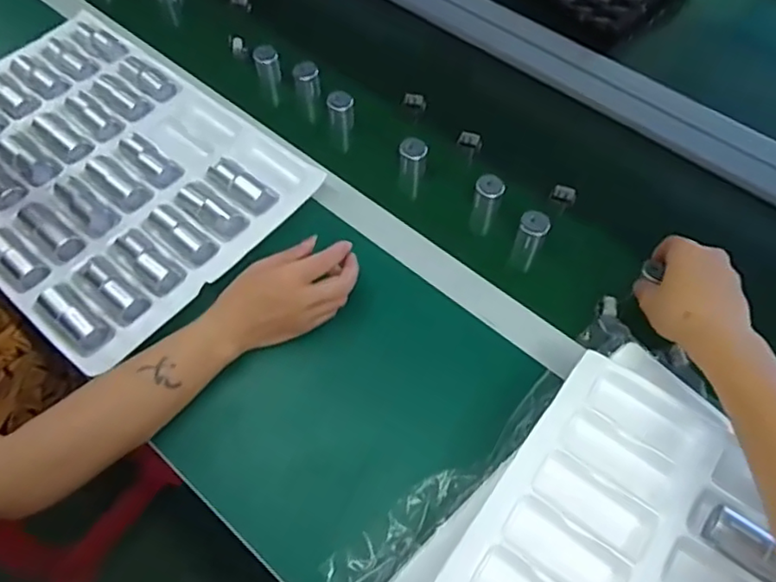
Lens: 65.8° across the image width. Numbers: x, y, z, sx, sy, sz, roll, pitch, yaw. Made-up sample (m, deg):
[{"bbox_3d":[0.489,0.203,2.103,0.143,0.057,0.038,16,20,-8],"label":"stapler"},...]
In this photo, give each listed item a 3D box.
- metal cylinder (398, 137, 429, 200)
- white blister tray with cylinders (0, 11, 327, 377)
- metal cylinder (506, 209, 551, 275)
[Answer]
[{"bbox_3d":[0.028,-0.143,0.703,0.030,0.068,0.029,9,59,8],"label":"metal cylinder"},{"bbox_3d":[-0.332,-0.145,0.683,0.431,0.051,0.324,35,66,21],"label":"white blister tray with cylinders"},{"bbox_3d":[0.154,-0.052,0.655,0.031,0.076,0.028,25,63,16],"label":"metal cylinder"}]

